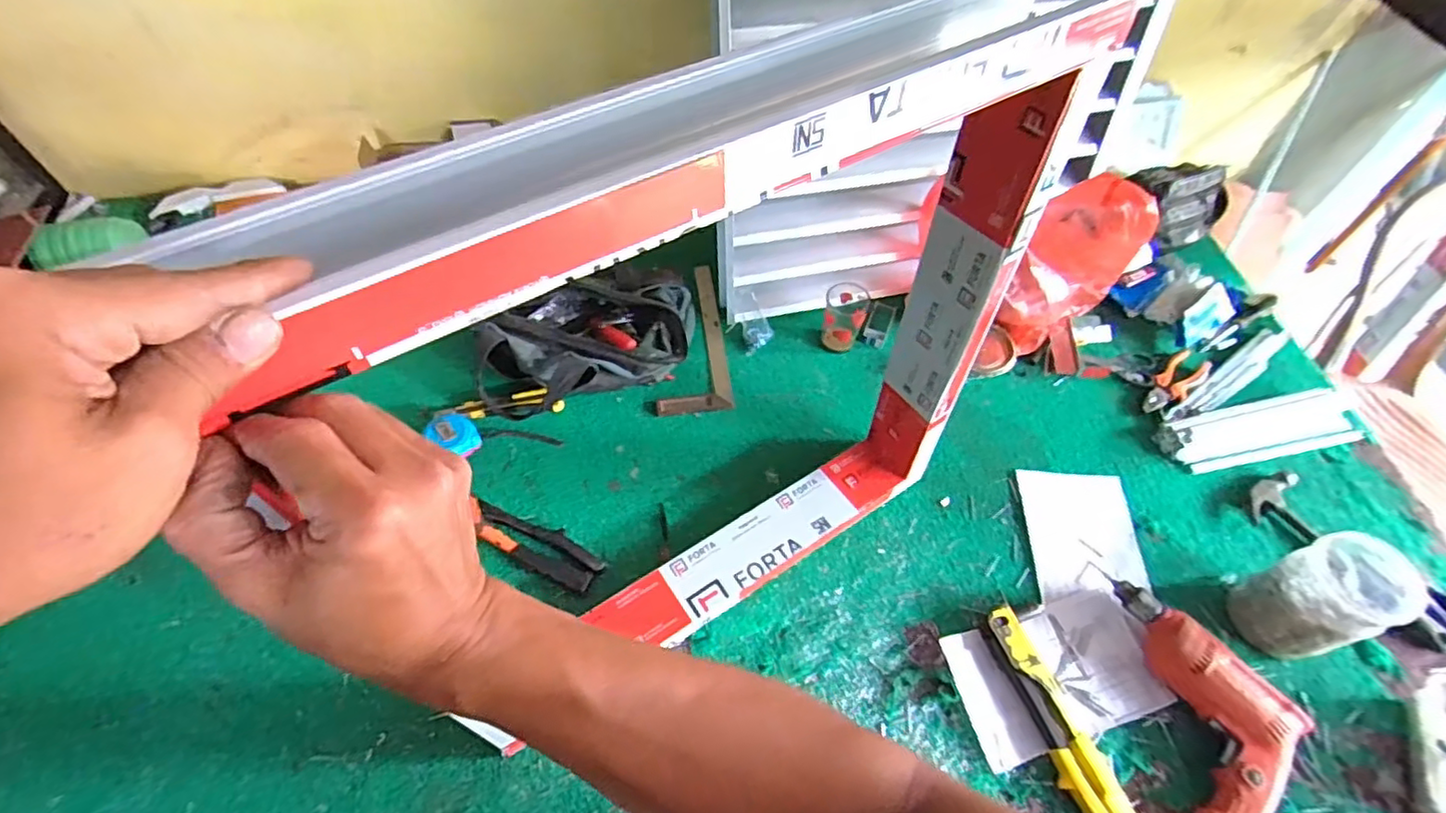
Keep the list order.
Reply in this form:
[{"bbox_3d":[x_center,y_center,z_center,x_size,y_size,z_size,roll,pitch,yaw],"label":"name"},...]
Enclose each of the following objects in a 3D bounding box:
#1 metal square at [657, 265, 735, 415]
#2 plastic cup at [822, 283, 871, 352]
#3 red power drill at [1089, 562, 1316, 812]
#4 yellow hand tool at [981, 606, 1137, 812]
[{"bbox_3d":[-0.057,-0.116,1.006,0.109,0.025,0.295,-5,57,-7],"label":"metal square"},{"bbox_3d":[0.181,-0.130,0.974,0.060,0.096,0.072,18,57,8],"label":"plastic cup"},{"bbox_3d":[0.541,0.315,0.695,0.141,0.056,0.262,-3,57,-6],"label":"red power drill"},{"bbox_3d":[0.362,0.340,0.693,0.055,0.027,0.242,-16,59,-14],"label":"yellow hand tool"}]

